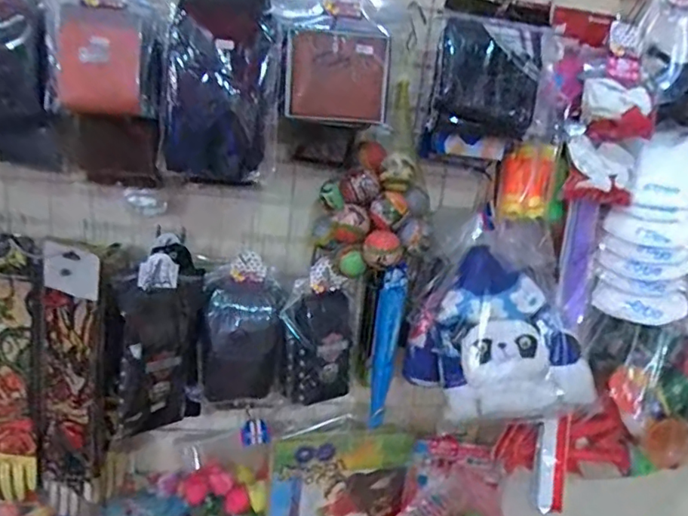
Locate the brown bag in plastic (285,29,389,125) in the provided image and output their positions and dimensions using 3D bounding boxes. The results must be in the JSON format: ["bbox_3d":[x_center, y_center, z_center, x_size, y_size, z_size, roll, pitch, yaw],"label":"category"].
[{"bbox_3d":[-0.007,-0.215,0.680,0.123,0.102,0.030,-3,22,-18],"label":"brown bag in plastic"}]

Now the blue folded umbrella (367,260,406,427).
[{"bbox_3d":[0.060,0.136,0.848,0.035,0.266,0.034,9,17,5],"label":"blue folded umbrella"}]

